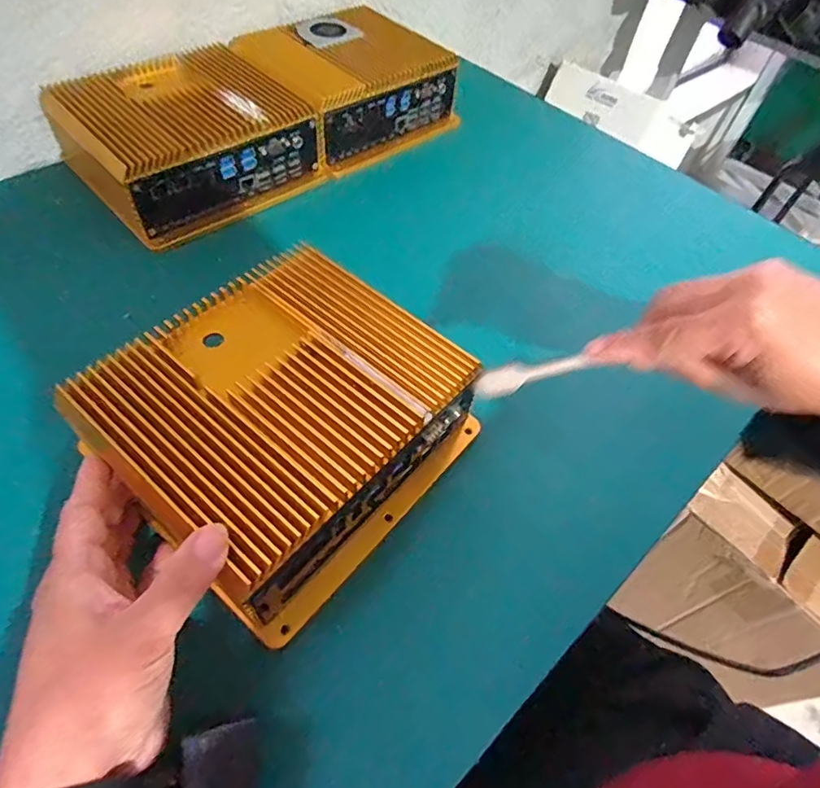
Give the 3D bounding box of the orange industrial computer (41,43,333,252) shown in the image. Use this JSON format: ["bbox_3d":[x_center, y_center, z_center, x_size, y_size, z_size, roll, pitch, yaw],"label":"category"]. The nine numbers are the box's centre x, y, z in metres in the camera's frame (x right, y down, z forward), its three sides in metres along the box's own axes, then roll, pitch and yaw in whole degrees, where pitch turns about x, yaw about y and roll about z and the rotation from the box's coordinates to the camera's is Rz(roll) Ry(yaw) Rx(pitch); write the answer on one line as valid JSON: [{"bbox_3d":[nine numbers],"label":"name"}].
[{"bbox_3d":[-0.204,-0.235,0.488,0.193,0.072,0.165,-36,65,-27],"label":"orange industrial computer"}]

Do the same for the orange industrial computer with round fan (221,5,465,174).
[{"bbox_3d":[-0.065,-0.331,0.572,0.191,0.074,0.158,-32,63,-25],"label":"orange industrial computer with round fan"}]

